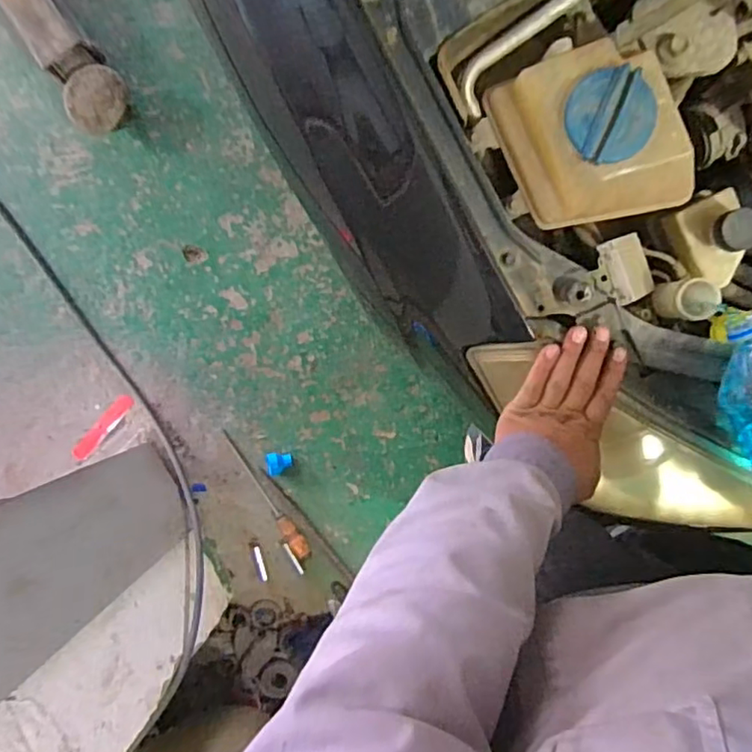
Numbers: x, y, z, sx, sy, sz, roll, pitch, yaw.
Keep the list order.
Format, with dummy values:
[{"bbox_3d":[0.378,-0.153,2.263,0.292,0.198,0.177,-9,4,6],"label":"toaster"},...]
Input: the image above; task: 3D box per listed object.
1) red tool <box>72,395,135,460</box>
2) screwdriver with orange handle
[{"bbox_3d":[-0.618,0.117,1.341,0.037,0.020,0.176,40,81,0],"label":"red tool"},{"bbox_3d":[-0.254,0.271,1.318,0.043,0.034,0.327,-37,92,6],"label":"screwdriver with orange handle"}]

